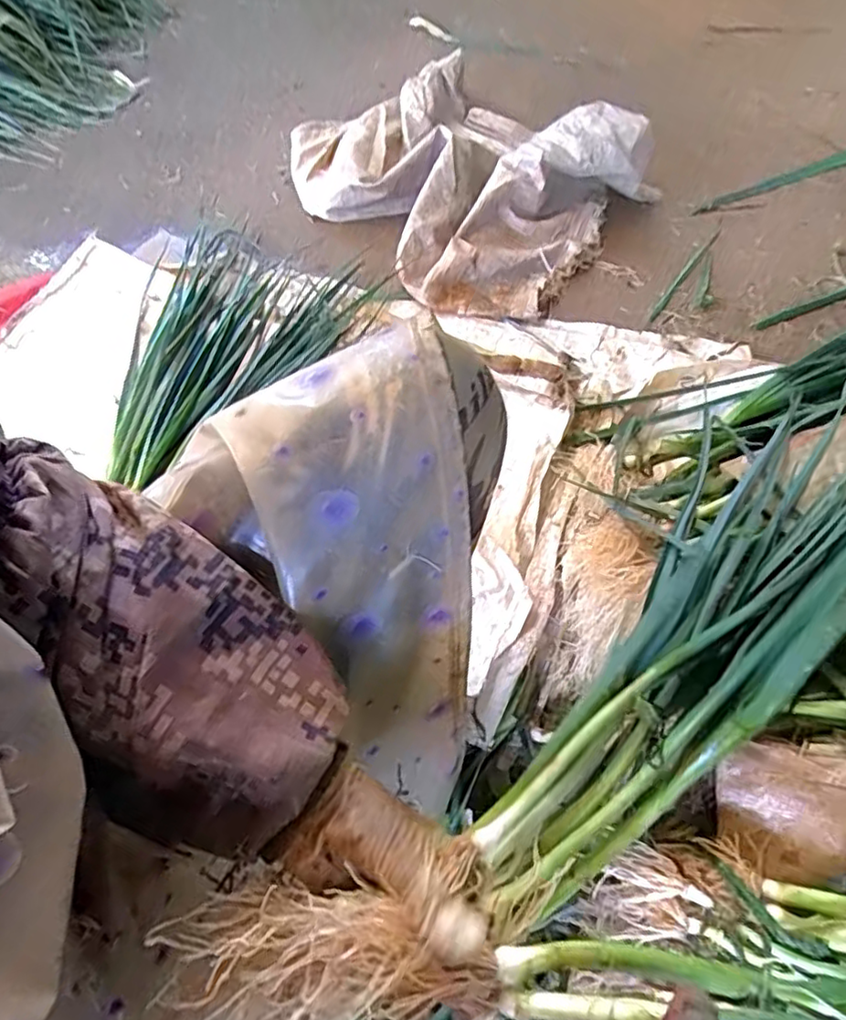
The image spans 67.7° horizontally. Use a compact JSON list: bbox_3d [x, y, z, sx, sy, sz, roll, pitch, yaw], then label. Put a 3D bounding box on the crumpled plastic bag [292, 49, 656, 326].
[{"bbox_3d":[0.031,-0.592,1.055,0.382,0.179,0.609,-40,67,-18],"label":"crumpled plastic bag"}]

